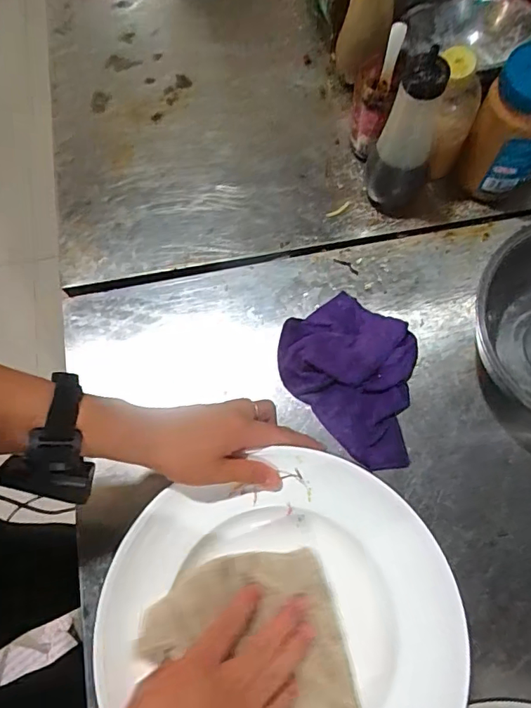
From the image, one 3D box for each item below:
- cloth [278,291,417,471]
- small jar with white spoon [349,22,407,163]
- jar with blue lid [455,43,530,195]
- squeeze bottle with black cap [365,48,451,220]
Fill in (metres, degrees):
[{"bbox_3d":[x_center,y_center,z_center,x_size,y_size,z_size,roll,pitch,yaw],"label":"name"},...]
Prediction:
[{"bbox_3d":[0.110,0.023,0.589,0.141,0.030,0.195,-43,77,-10],"label":"cloth"},{"bbox_3d":[0.137,-0.315,0.636,0.053,0.133,0.098,9,74,5],"label":"small jar with white spoon"},{"bbox_3d":[0.286,-0.254,0.587,0.087,0.177,0.077,34,78,11],"label":"jar with blue lid"},{"bbox_3d":[0.163,-0.242,0.578,0.063,0.207,0.056,5,74,4],"label":"squeeze bottle with black cap"}]

